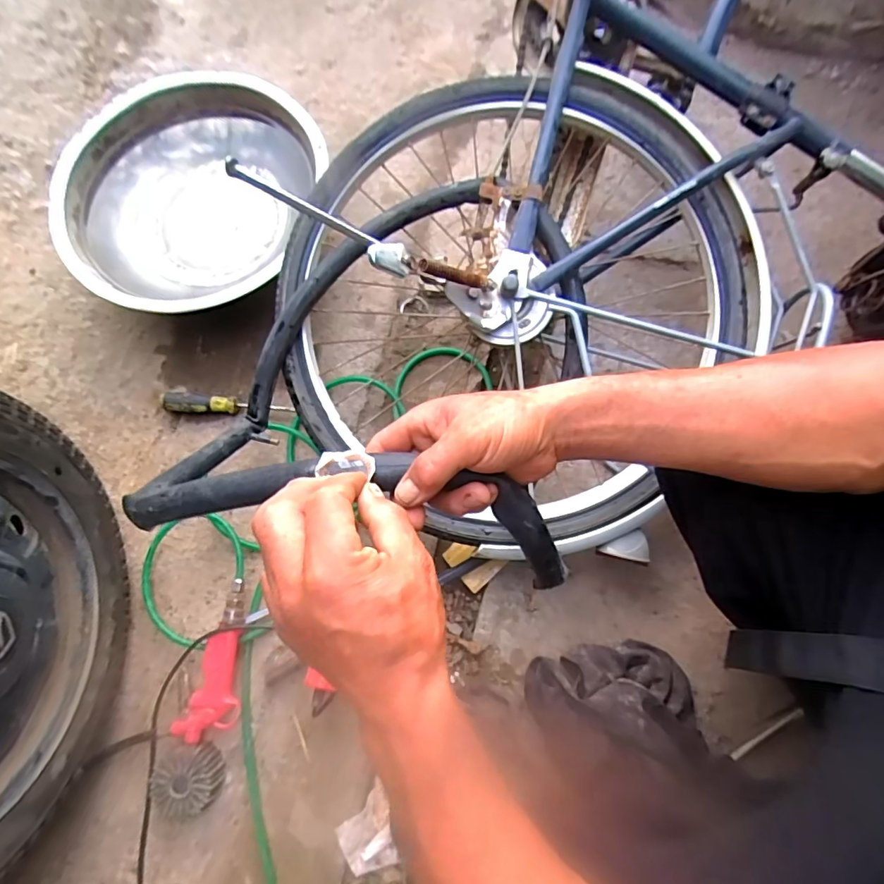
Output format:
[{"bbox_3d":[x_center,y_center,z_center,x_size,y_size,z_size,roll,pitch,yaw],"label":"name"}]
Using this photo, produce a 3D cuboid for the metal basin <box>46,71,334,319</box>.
[{"bbox_3d":[-0.352,-0.342,0.744,0.346,0.111,0.361,0,74,2],"label":"metal basin"}]

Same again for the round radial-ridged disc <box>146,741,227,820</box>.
[{"bbox_3d":[-0.287,0.380,0.578,0.071,0.037,0.071,-23,75,-5],"label":"round radial-ridged disc"}]

